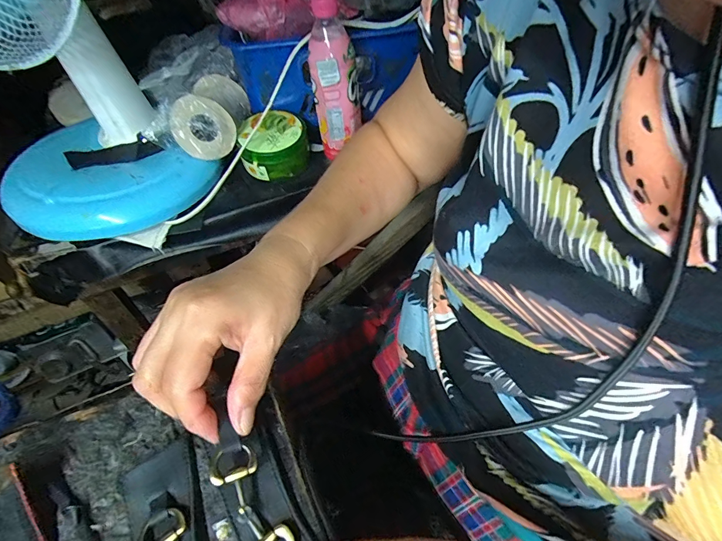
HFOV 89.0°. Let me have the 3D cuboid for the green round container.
[{"bbox_3d":[-0.129,-0.189,0.554,0.097,0.064,0.089,-1,51,2],"label":"green round container"}]

